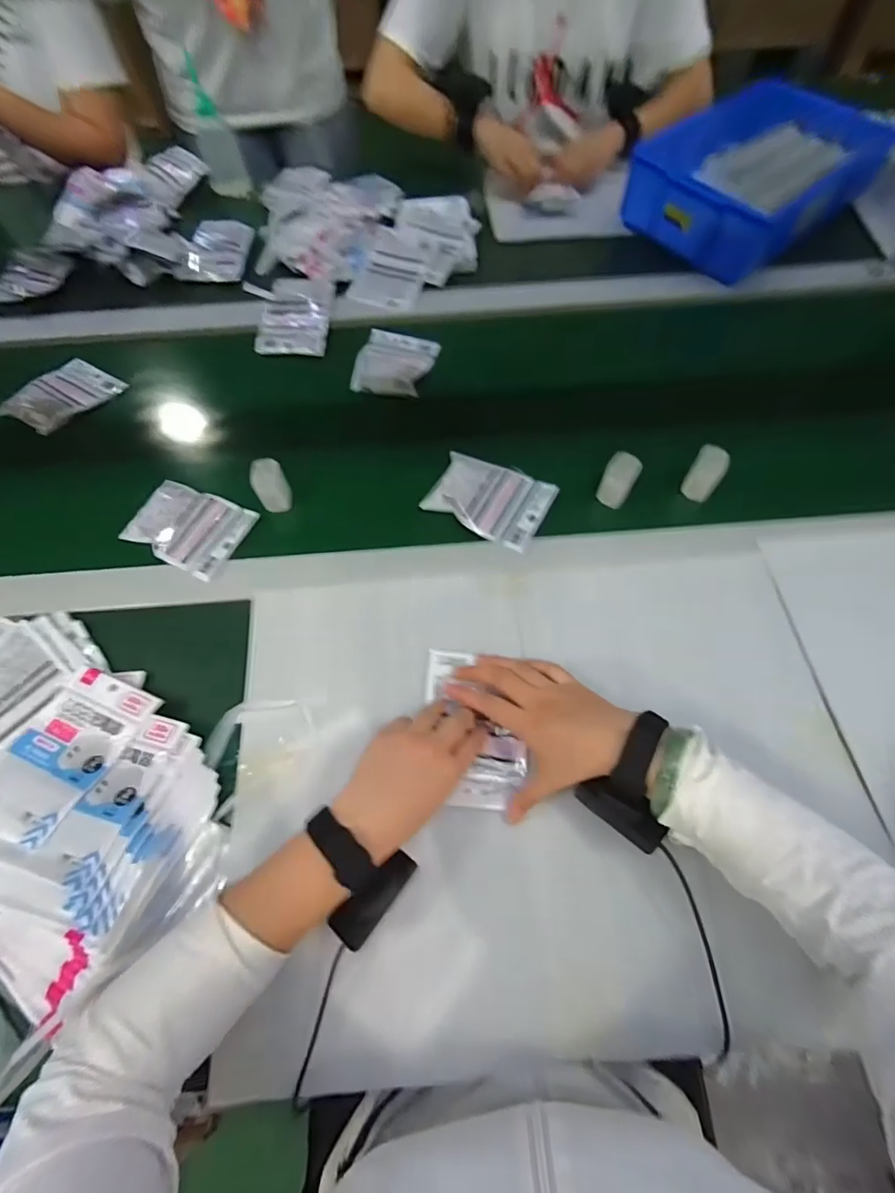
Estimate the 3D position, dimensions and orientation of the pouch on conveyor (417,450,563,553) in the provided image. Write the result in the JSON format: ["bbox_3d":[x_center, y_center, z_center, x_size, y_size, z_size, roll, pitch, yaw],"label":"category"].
[{"bbox_3d":[0.051,-0.116,0.578,0.131,0.014,0.097,27,67,14],"label":"pouch on conveyor"}]

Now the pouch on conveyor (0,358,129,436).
[{"bbox_3d":[-0.526,-0.274,0.675,0.082,0.014,0.130,32,62,-2],"label":"pouch on conveyor"}]

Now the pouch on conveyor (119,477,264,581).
[{"bbox_3d":[-0.296,-0.081,0.570,0.125,0.017,0.096,24,67,12],"label":"pouch on conveyor"}]

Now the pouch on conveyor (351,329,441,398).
[{"bbox_3d":[-0.072,-0.331,0.695,0.099,0.025,0.151,12,51,2],"label":"pouch on conveyor"}]

